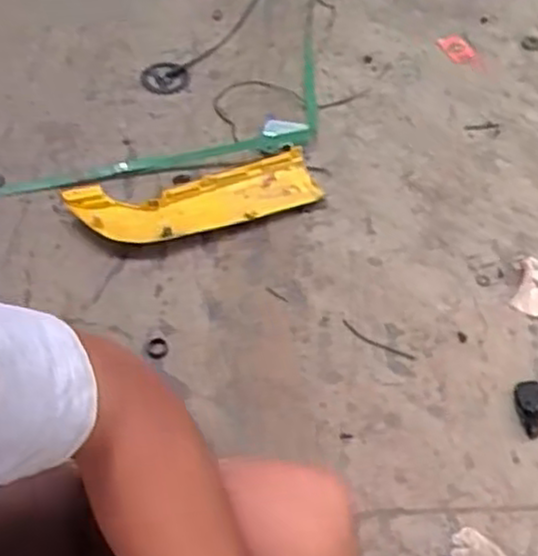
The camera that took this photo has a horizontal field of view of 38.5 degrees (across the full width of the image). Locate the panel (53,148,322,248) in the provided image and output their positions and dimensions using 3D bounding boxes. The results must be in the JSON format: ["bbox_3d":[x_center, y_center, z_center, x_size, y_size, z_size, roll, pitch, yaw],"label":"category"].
[{"bbox_3d":[-0.109,-0.117,1.179,0.372,0.030,0.118,-12,71,-14],"label":"panel"}]

